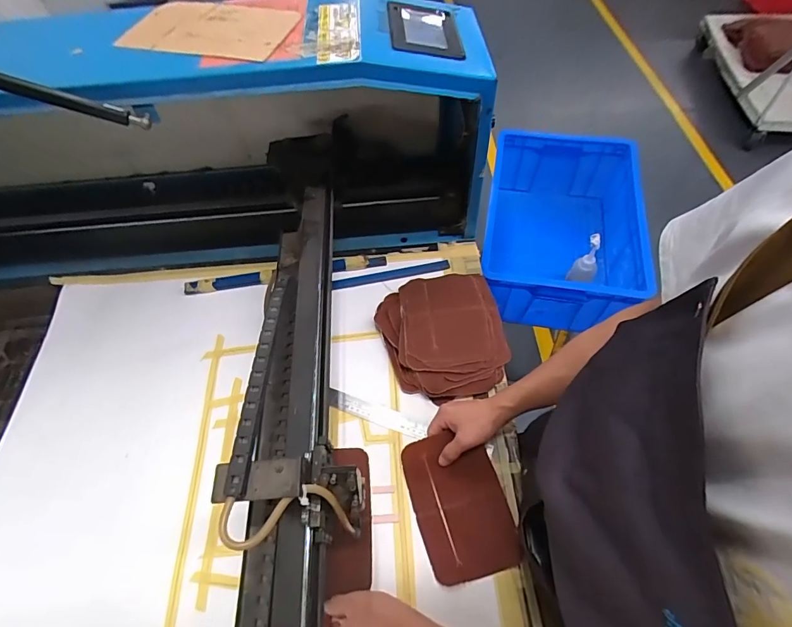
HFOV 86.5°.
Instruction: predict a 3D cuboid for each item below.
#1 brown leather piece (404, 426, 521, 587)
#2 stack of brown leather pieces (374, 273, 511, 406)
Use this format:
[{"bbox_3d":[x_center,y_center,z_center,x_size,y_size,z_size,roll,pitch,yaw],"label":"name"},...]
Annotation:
[{"bbox_3d":[0.091,0.267,0.601,0.128,0.030,0.184,-14,58,-7],"label":"brown leather piece"},{"bbox_3d":[0.083,0.024,0.753,0.211,0.054,0.247,-11,57,-5],"label":"stack of brown leather pieces"}]

